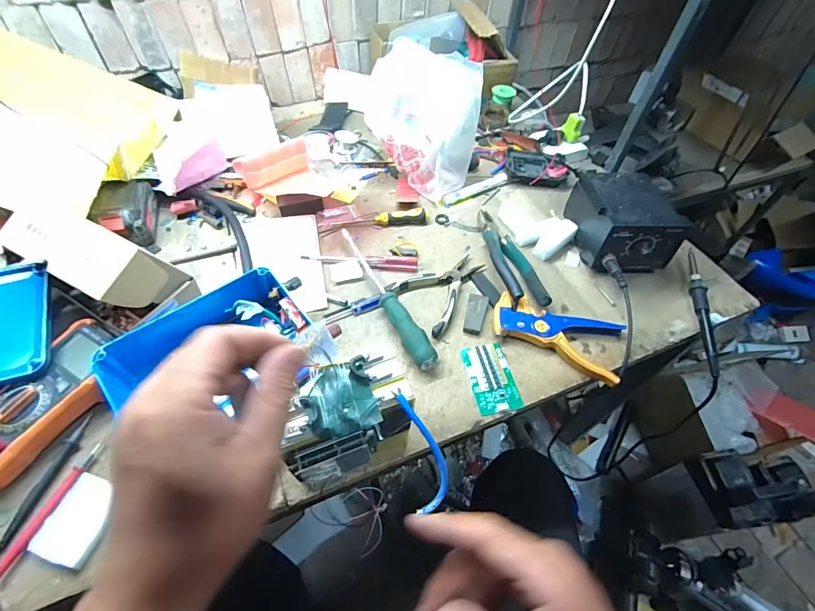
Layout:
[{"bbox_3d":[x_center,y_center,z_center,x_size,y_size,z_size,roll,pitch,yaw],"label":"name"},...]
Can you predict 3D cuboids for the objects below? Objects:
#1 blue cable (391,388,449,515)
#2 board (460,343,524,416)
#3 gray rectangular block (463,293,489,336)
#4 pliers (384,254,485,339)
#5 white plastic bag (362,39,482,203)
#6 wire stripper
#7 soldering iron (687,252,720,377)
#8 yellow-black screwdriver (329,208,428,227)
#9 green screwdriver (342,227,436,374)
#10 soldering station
[{"bbox_3d":[0.014,0.120,0.324,0.031,0.006,0.103,-11,93,11],"label":"blue cable"},{"bbox_3d":[0.104,0.089,0.481,0.054,0.005,0.090,-9,56,-8],"label":"board"},{"bbox_3d":[0.094,0.012,0.531,0.027,0.009,0.061,12,56,6],"label":"gray rectangular block"},{"bbox_3d":[0.053,-0.030,0.555,0.142,0.014,0.100,-38,65,-24],"label":"pliers"},{"bbox_3d":[0.025,-0.301,0.642,0.174,0.192,0.099,29,59,17],"label":"white plastic bag"},{"bbox_3d":[0.193,0.038,0.508,0.162,0.024,0.083,20,57,11],"label":"wire stripper"},{"bbox_3d":[0.412,0.004,0.542,0.017,0.020,0.203,13,56,7],"label":"soldering iron"},{"bbox_3d":[-0.042,-0.145,0.634,0.158,0.022,0.024,-5,56,-5],"label":"yellow-black screwdriver"},{"bbox_3d":[-0.037,-0.017,0.535,0.030,0.029,0.258,-26,60,-18],"label":"green screwdriver"},{"bbox_3d":[0.326,-0.133,0.588,0.116,0.087,0.152,-5,56,-5],"label":"soldering station"}]

